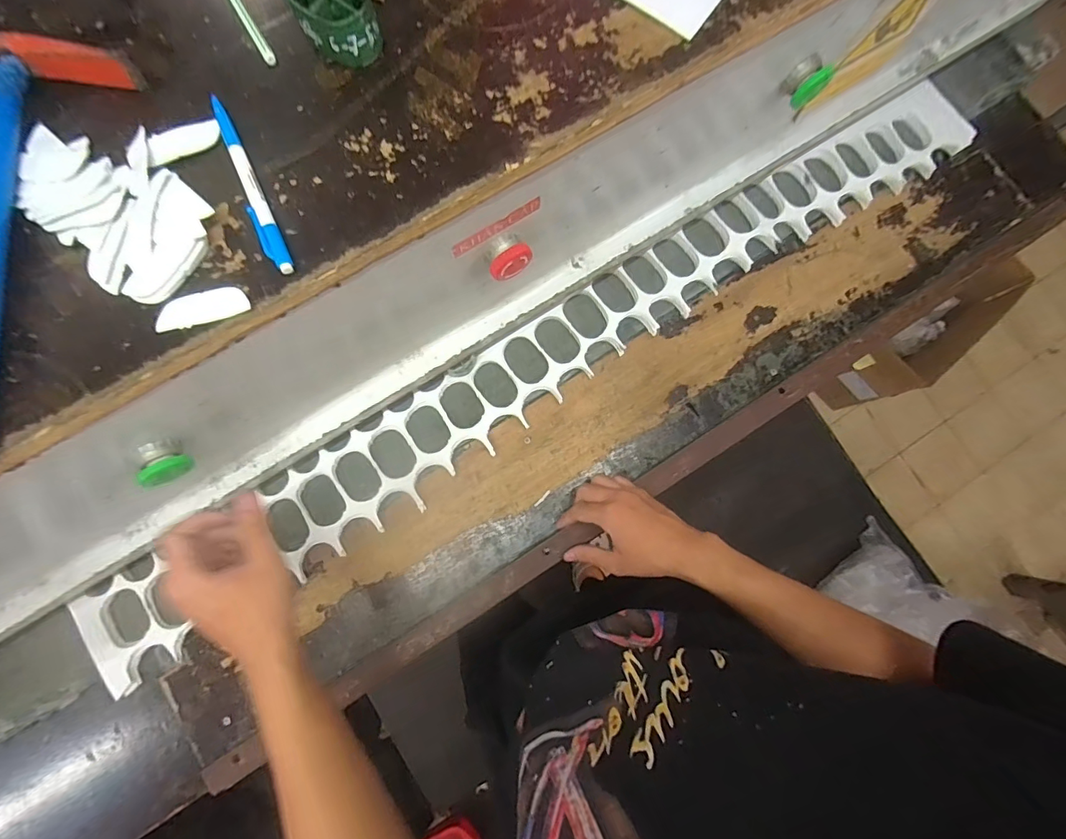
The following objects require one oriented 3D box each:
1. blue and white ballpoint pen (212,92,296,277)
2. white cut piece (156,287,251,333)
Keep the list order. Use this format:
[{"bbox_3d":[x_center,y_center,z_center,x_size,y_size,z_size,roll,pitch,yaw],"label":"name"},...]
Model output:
[{"bbox_3d":[-0.180,-0.149,0.305,0.012,0.011,0.130,-25,81,-5],"label":"blue and white ballpoint pen"},{"bbox_3d":[-0.201,-0.068,0.292,0.054,0.004,0.019,-16,97,-4],"label":"white cut piece"}]

